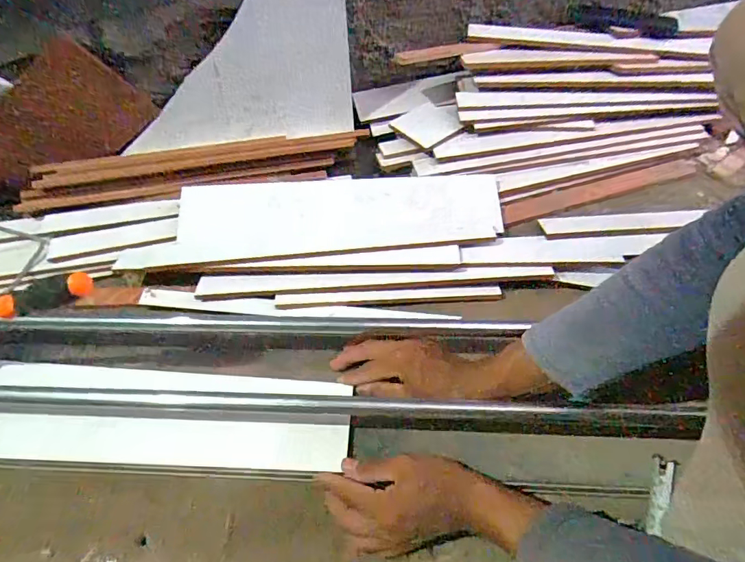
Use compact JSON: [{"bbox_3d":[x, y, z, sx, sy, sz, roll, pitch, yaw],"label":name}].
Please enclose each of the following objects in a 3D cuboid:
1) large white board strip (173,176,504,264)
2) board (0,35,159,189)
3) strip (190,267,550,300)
[{"bbox_3d":[-0.047,-0.106,0.752,0.505,0.011,0.117,-4,95,-4],"label":"large white board strip"},{"bbox_3d":[-0.510,-0.248,0.750,0.268,0.171,0.022,-37,56,4],"label":"board"},{"bbox_3d":[-0.003,-0.002,0.654,0.490,0.008,0.031,-3,85,2],"label":"strip"}]

